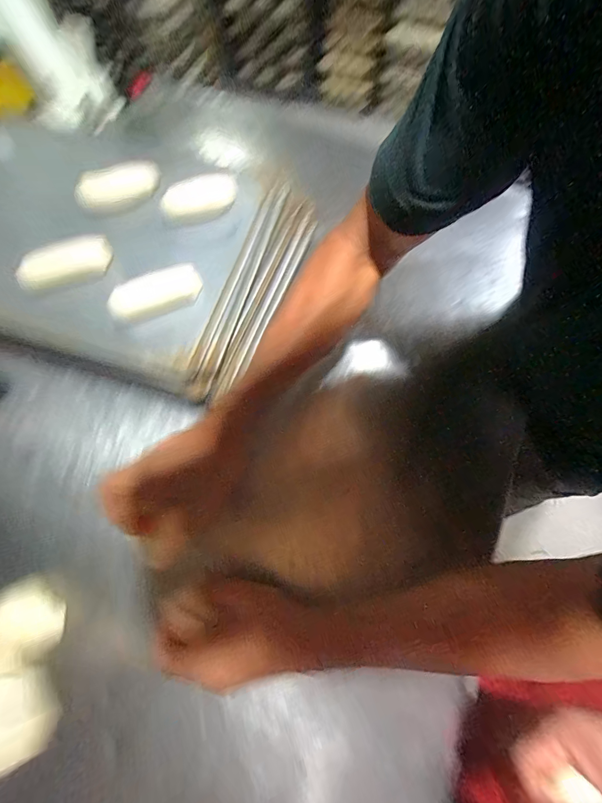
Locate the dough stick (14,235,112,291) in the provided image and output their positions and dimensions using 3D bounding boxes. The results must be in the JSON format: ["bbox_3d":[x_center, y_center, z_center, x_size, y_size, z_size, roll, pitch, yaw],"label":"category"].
[{"bbox_3d":[-0.290,-0.172,0.400,0.110,0.035,0.030,-21,71,-8],"label":"dough stick"}]

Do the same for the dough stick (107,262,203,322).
[{"bbox_3d":[-0.176,-0.132,0.392,0.109,0.027,0.038,-27,72,-10],"label":"dough stick"}]

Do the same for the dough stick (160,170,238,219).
[{"bbox_3d":[-0.135,-0.278,0.438,0.106,0.040,0.030,-32,73,-11],"label":"dough stick"}]

